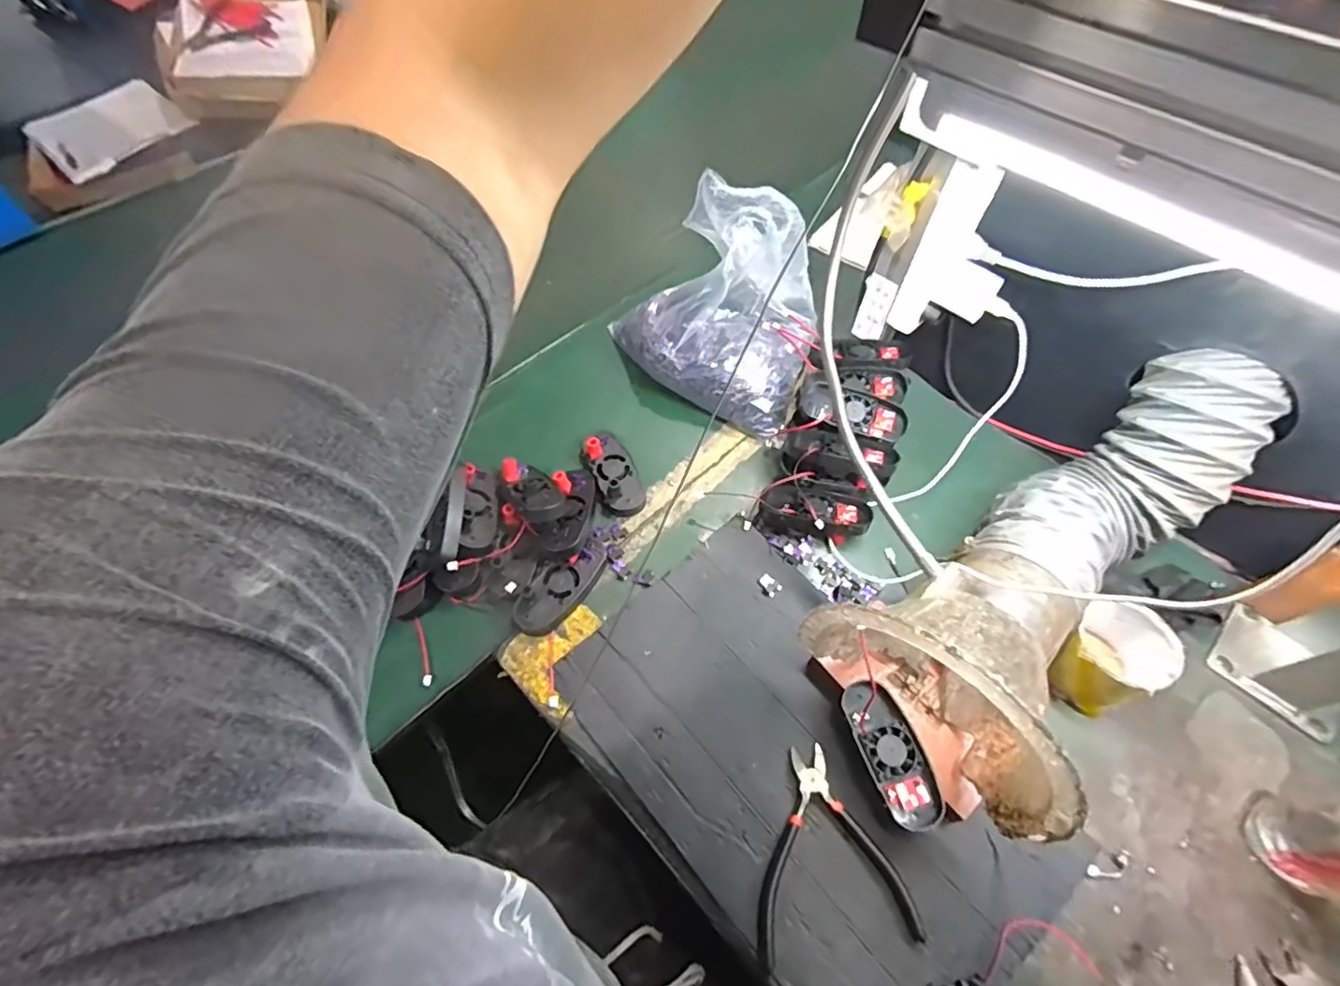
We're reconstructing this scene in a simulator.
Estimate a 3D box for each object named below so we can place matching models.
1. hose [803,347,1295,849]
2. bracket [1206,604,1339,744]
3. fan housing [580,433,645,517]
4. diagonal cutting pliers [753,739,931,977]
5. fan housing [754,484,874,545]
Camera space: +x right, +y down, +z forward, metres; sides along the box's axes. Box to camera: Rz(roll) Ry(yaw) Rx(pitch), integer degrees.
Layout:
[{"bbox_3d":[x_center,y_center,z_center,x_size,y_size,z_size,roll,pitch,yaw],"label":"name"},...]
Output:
[{"bbox_3d":[0.344,0.081,0.485,0.409,0.192,0.200,-29,62,-17],"label":"hose"},{"bbox_3d":[0.578,0.143,0.499,0.106,0.106,0.082,38,66,20],"label":"bracket"},{"bbox_3d":[-0.063,-0.024,0.648,0.050,0.027,0.102,-23,62,-14],"label":"fan housing"},{"bbox_3d":[0.120,0.287,0.470,0.125,0.012,0.141,-8,59,-5],"label":"diagonal cutting pliers"},{"bbox_3d":[0.153,0.021,0.615,0.111,0.045,0.063,15,60,9],"label":"fan housing"}]

